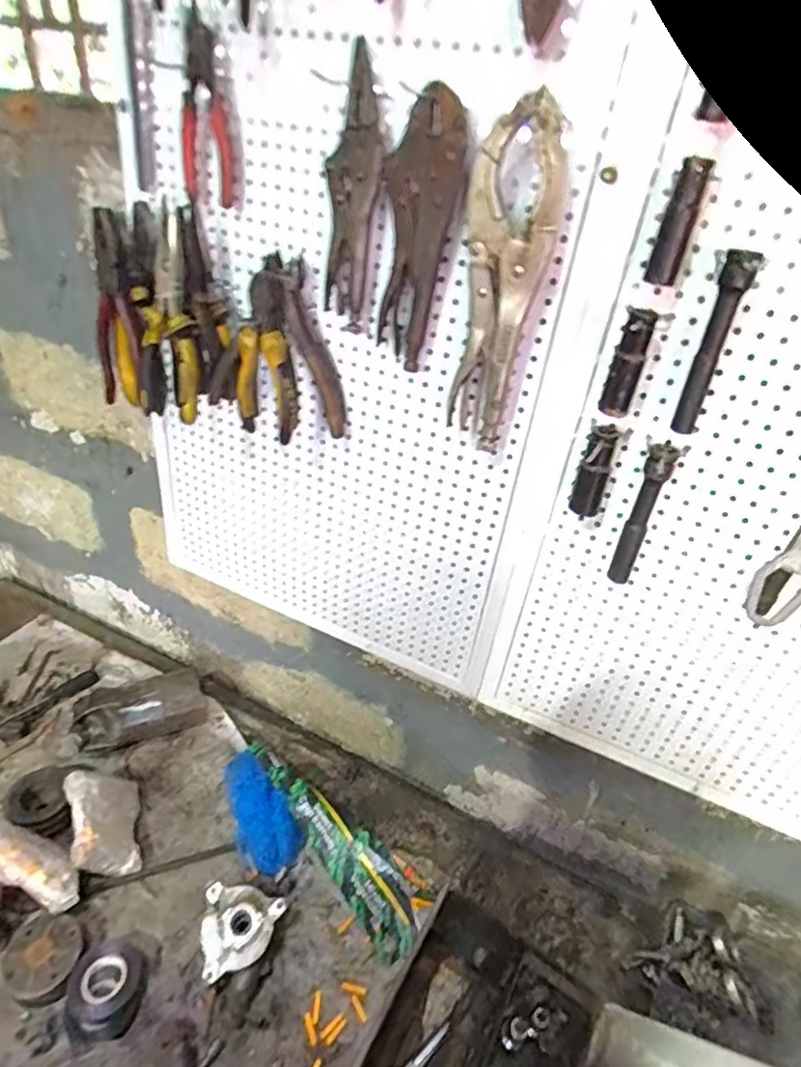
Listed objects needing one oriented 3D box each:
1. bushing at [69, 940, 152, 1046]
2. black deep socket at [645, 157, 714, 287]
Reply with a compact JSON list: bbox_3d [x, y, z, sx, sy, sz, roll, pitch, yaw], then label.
[{"bbox_3d":[-0.317,0.498,0.649,0.089,0.037,0.086,-8,37,-23],"label":"bushing"},{"bbox_3d":[0.190,-0.211,0.406,0.019,0.075,0.021,19,36,17],"label":"black deep socket"}]

